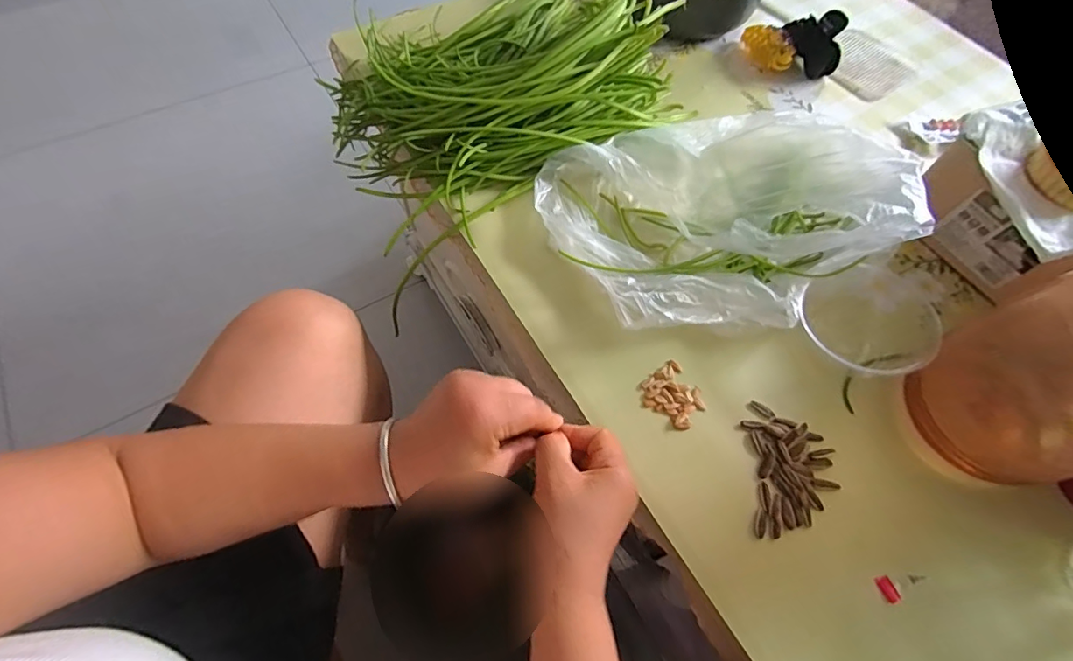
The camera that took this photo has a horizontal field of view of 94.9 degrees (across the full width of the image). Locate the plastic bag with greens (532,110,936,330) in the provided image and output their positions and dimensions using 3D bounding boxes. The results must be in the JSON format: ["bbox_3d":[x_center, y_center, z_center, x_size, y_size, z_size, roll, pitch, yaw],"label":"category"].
[{"bbox_3d":[0.150,-0.119,0.444,0.231,0.117,0.249,-25,66,-17],"label":"plastic bag with greens"}]

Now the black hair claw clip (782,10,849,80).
[{"bbox_3d":[0.346,-0.361,0.615,0.080,0.056,0.046,32,64,13],"label":"black hair claw clip"}]

